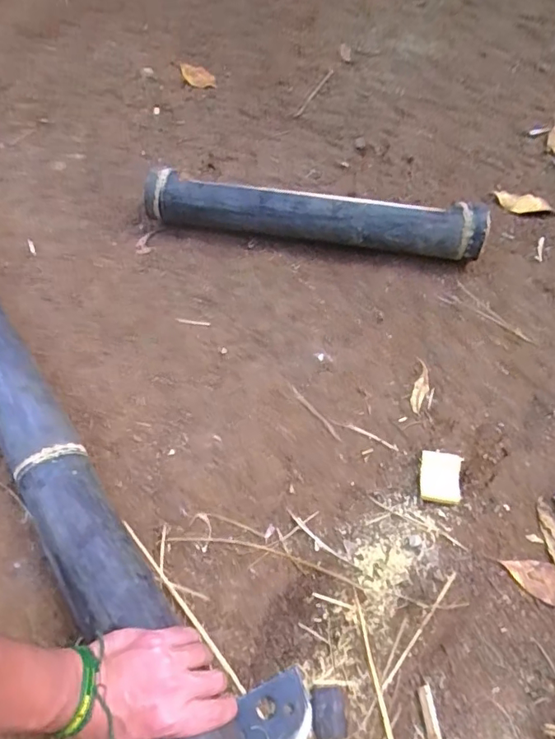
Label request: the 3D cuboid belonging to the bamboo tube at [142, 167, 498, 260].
[{"bbox_3d":[0.045,-0.232,0.766,0.505,0.061,0.074,6,62,6],"label":"bamboo tube"}]

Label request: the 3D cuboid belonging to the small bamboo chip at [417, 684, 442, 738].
[{"bbox_3d":[0.148,0.336,0.504,0.013,0.004,0.045,-7,61,-2],"label":"small bamboo chip"}]

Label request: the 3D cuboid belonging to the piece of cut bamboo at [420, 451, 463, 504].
[{"bbox_3d":[0.195,0.129,0.619,0.046,0.015,0.059,5,61,5],"label":"piece of cut bamboo"}]

